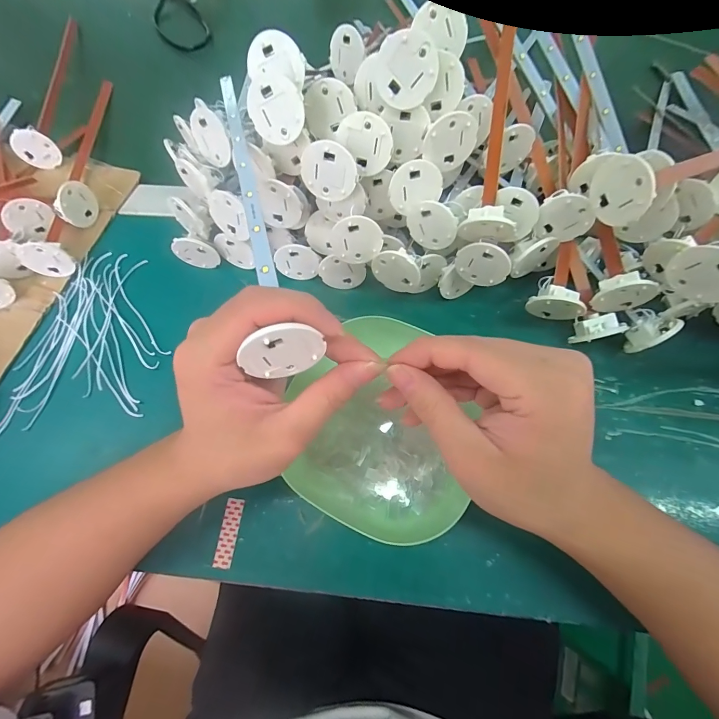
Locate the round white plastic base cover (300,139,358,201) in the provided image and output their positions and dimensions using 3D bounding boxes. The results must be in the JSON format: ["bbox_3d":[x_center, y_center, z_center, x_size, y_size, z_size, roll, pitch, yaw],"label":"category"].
[{"bbox_3d":[-0.021,-0.127,0.244,0.038,0.036,0.004,34,46,-22],"label":"round white plastic base cover"}]

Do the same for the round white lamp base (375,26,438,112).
[{"bbox_3d":[0.030,-0.180,0.226,0.037,0.038,0.006,-2,47,0],"label":"round white lamp base"}]

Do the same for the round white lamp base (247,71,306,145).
[{"bbox_3d":[-0.055,-0.162,0.235,0.037,0.037,0.004,32,39,-13],"label":"round white lamp base"}]

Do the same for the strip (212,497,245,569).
[{"bbox_3d":[-0.092,0.122,0.255,0.012,0.004,0.044,9,71,-3],"label":"strip"}]

